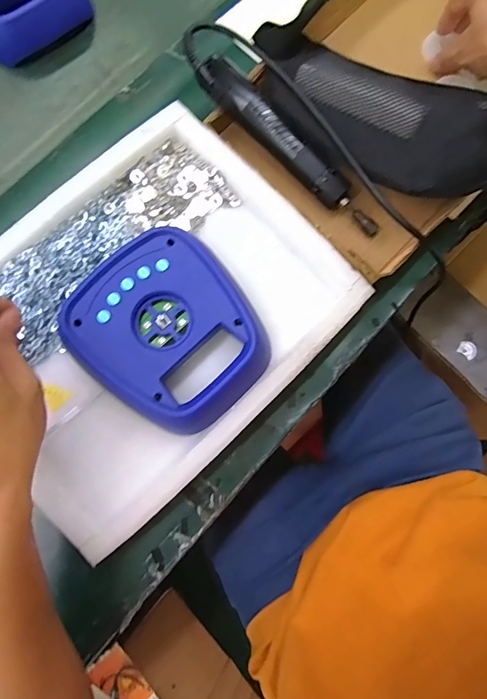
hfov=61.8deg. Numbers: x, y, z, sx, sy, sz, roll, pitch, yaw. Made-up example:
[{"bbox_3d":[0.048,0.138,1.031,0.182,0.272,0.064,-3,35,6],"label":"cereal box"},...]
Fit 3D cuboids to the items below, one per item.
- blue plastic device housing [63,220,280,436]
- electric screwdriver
[{"bbox_3d":[-0.068,-0.018,0.382,0.175,0.035,0.147,44,82,7],"label":"blue plastic device housing"},{"bbox_3d":[0.050,-0.212,0.429,0.242,0.048,0.037,44,82,7],"label":"electric screwdriver"}]

